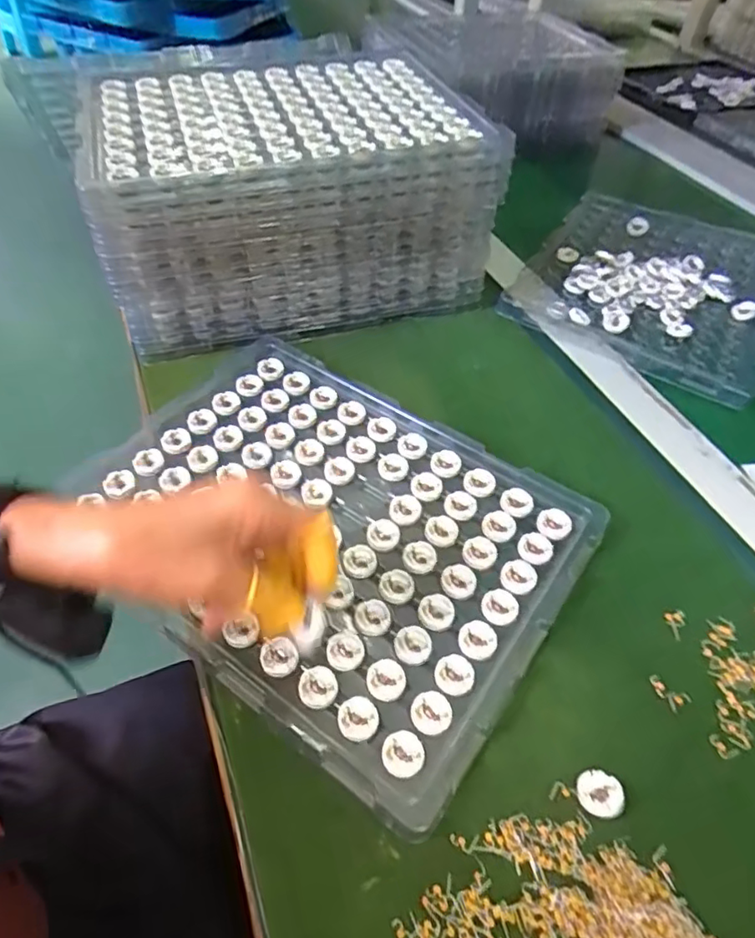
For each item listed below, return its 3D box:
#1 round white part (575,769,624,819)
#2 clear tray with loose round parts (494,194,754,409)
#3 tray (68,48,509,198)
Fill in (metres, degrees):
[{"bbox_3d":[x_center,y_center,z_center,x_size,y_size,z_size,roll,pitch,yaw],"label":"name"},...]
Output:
[{"bbox_3d":[0.123,0.179,0.318,0.024,0.008,0.024,-12,36,9],"label":"round white part"},{"bbox_3d":[0.324,-0.234,0.676,0.252,0.019,0.381,24,53,16],"label":"clear tray with loose round parts"},{"bbox_3d":[-0.099,-0.334,0.534,0.339,0.023,0.282,-14,52,-11],"label":"tray"}]

